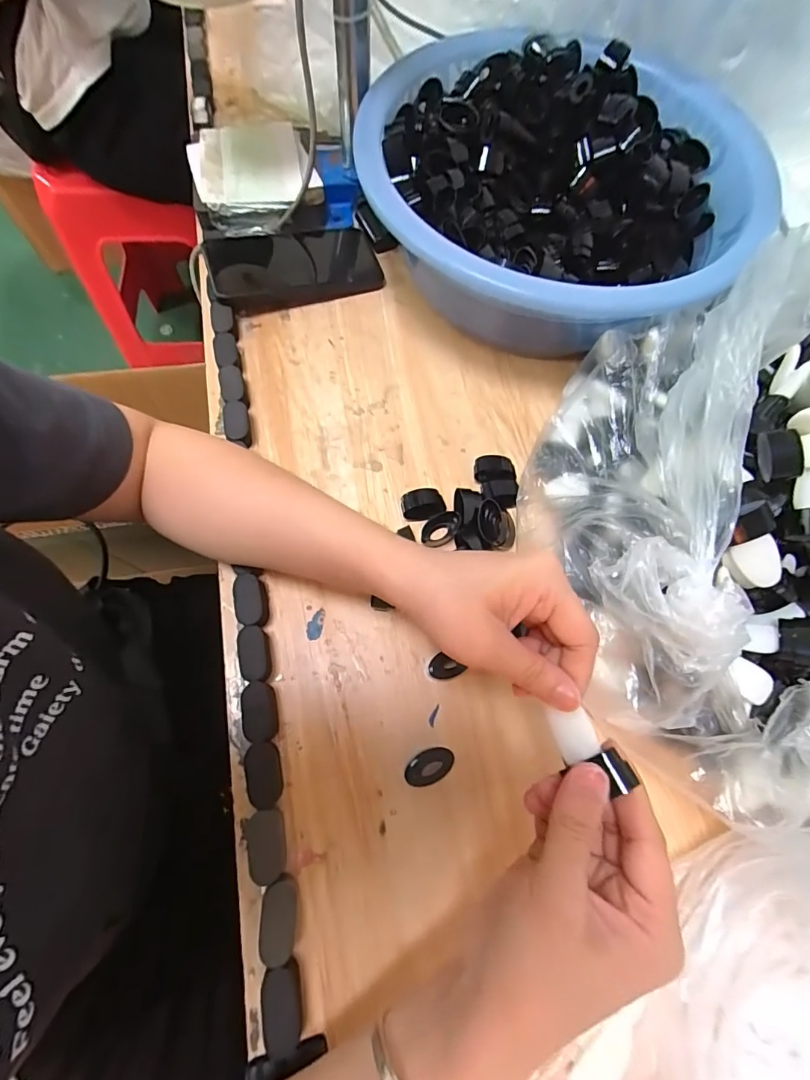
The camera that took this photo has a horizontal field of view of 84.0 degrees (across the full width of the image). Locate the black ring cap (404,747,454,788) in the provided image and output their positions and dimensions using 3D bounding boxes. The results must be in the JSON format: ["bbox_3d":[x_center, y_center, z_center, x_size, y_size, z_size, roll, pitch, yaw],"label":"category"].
[{"bbox_3d":[0.016,0.147,0.293,0.033,0.011,0.018,-26,71,-9],"label":"black ring cap"}]

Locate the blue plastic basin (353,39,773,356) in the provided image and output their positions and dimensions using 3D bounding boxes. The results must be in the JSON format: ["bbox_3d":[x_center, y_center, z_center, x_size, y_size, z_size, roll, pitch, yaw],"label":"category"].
[{"bbox_3d":[0.138,-0.333,0.419,0.329,0.112,0.339,0,69,0],"label":"blue plastic basin"}]

